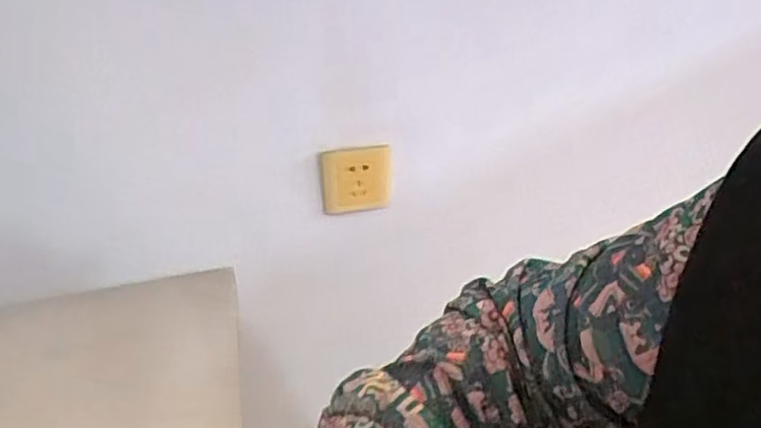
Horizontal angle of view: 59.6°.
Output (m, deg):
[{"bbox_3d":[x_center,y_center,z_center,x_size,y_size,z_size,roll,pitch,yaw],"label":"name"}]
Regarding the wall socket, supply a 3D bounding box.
[{"bbox_3d":[-0.029,-0.044,0.837,0.091,0.091,0.012,-15,37,-17],"label":"wall socket"}]

